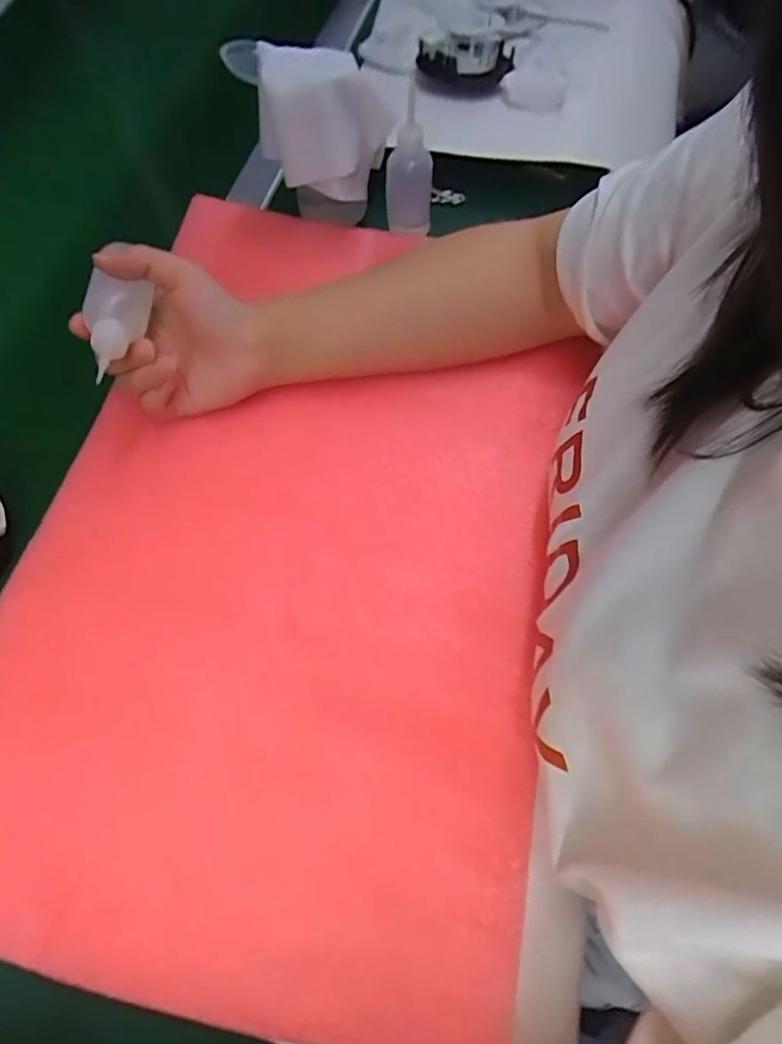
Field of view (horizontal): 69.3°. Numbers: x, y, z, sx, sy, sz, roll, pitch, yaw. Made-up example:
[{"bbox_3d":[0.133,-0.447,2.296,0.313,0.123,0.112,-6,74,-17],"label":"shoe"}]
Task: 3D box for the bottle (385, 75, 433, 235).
[{"bbox_3d":[0.015,-0.285,0.457,0.038,0.097,0.036,2,64,3],"label":"bottle"}]

